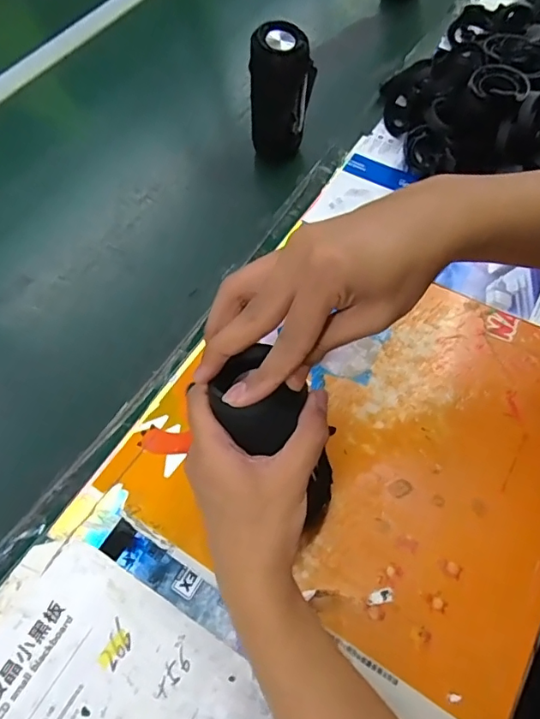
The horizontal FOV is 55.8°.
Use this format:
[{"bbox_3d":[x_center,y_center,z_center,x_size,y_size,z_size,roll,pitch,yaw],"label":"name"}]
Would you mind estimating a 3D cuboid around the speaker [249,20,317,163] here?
[{"bbox_3d":[0.012,-0.312,0.614,0.051,0.144,0.063,31,66,20],"label":"speaker"}]

